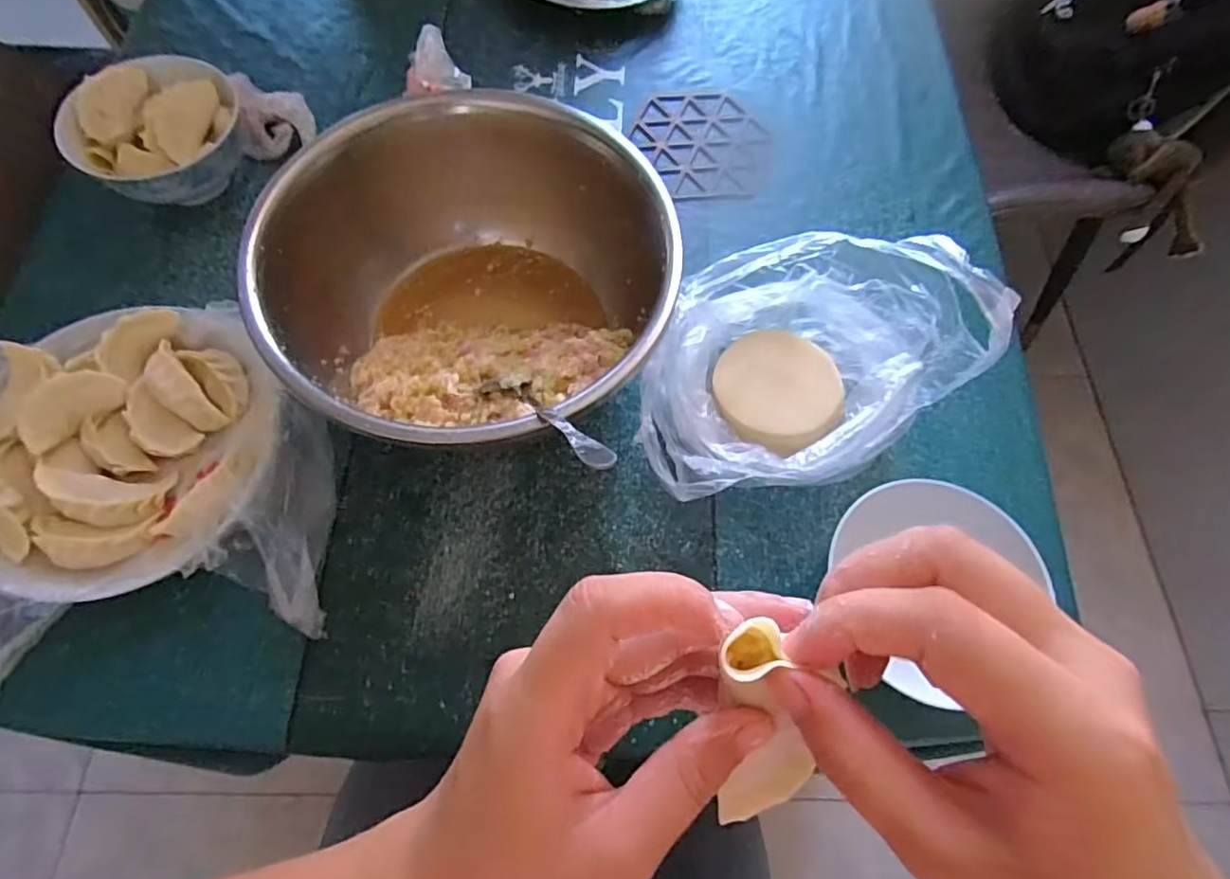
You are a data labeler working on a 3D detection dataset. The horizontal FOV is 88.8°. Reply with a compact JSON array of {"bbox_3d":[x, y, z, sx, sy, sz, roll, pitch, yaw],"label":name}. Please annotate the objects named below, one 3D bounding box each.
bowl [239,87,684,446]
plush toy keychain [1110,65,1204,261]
[{"bbox_3d":[-0.091,-0.090,0.423,0.229,0.119,0.237,0,68,-1],"label":"bowl"},{"bbox_3d":[0.750,-0.373,0.863,0.107,0.073,0.253,-21,97,-10],"label":"plush toy keychain"}]

